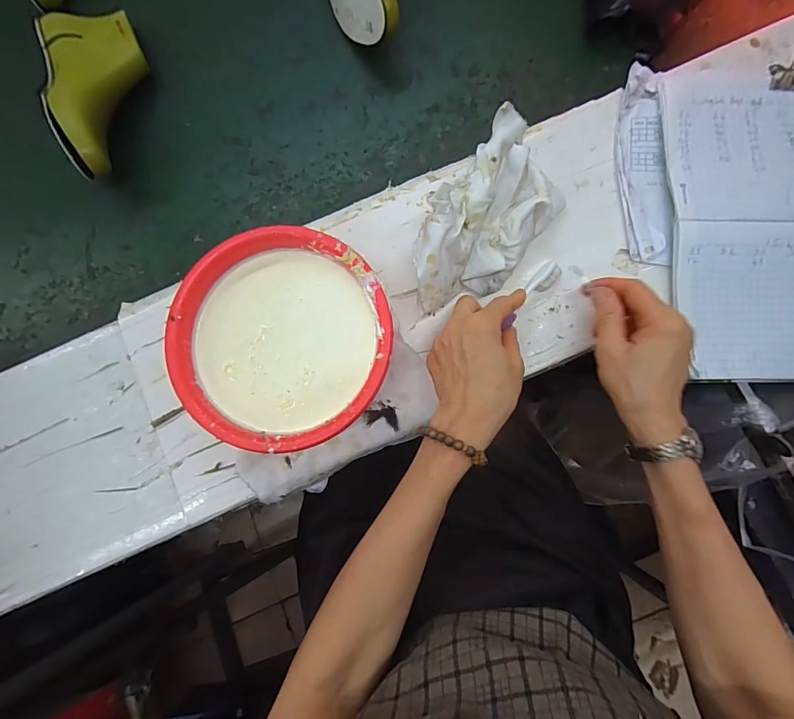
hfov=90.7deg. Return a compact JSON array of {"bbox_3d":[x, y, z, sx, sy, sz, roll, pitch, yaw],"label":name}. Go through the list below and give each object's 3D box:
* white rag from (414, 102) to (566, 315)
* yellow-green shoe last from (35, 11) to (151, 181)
[{"bbox_3d":[0.080,-0.127,0.371,0.099,0.083,0.177,38,87,5],"label":"white rag"},{"bbox_3d":[-0.352,-0.327,0.467,0.101,0.073,0.230,-21,80,1],"label":"yellow-green shoe last"}]

